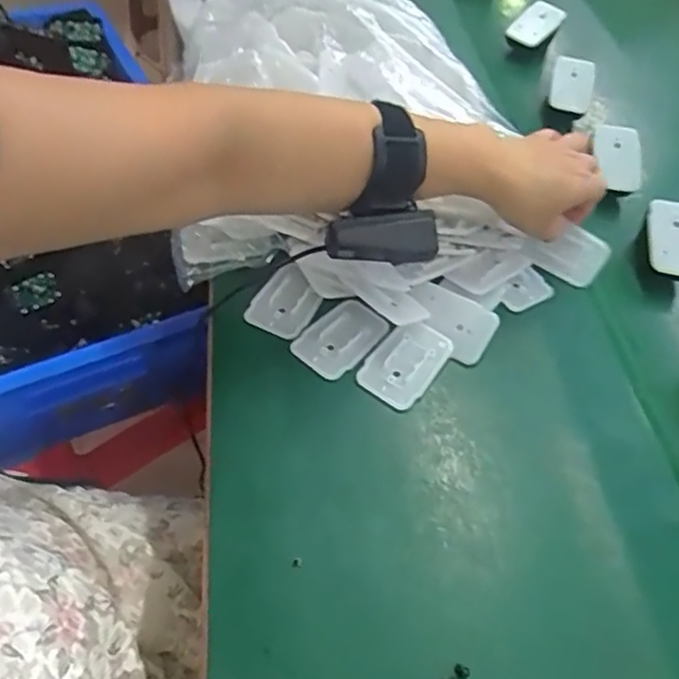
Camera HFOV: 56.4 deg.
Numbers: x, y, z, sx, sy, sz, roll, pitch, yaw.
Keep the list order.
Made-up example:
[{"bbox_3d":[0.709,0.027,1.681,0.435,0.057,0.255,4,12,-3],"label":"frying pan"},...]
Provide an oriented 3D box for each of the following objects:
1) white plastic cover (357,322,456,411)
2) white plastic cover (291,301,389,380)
[{"bbox_3d":[0.047,0.016,0.449,0.045,0.010,0.068,34,58,17],"label":"white plastic cover"},{"bbox_3d":[0.002,-0.002,0.462,0.048,0.005,0.069,35,58,18],"label":"white plastic cover"}]

